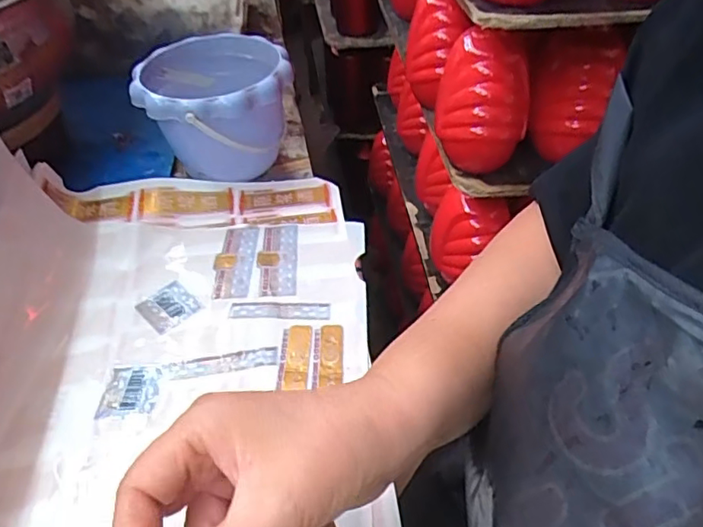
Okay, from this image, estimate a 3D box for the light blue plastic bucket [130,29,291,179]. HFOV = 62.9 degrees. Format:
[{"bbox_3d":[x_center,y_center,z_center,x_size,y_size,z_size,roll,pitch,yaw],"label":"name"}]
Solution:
[{"bbox_3d":[-0.143,-0.157,0.613,0.149,0.117,0.154,-1,43,1],"label":"light blue plastic bucket"}]

